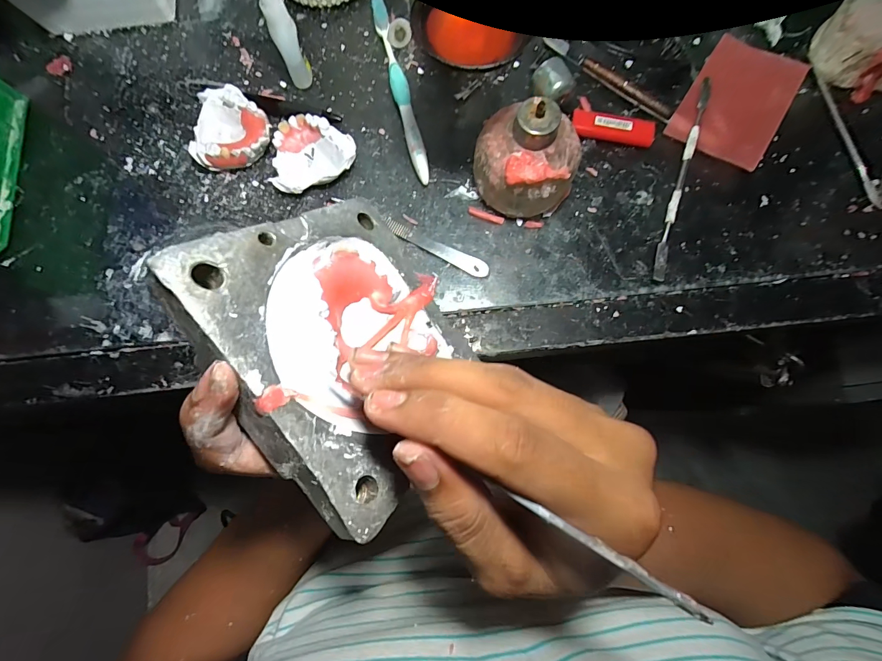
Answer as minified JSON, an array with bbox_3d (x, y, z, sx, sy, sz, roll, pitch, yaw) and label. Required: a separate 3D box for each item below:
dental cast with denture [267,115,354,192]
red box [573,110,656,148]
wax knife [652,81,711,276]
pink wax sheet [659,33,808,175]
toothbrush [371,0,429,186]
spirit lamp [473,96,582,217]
[{"bbox_3d":[-0.105,-0.142,0.303,0.067,0.026,0.053,-25,79,-5],"label":"dental cast with denture"},{"bbox_3d":[0.141,-0.166,0.314,0.066,0.012,0.021,9,78,2],"label":"red box"},{"bbox_3d":[0.191,-0.121,0.301,0.009,0.018,0.175,17,79,3],"label":"wax knife"},{"bbox_3d":[0.245,-0.188,0.312,0.076,0.004,0.094,32,91,10],"label":"pink wax sheet"},{"bbox_3d":[-0.037,-0.215,0.325,0.014,0.013,0.197,-13,79,-3],"label":"toothbrush"},{"bbox_3d":[0.063,-0.127,0.276,0.077,0.072,0.072,29,80,6],"label":"spirit lamp"}]

